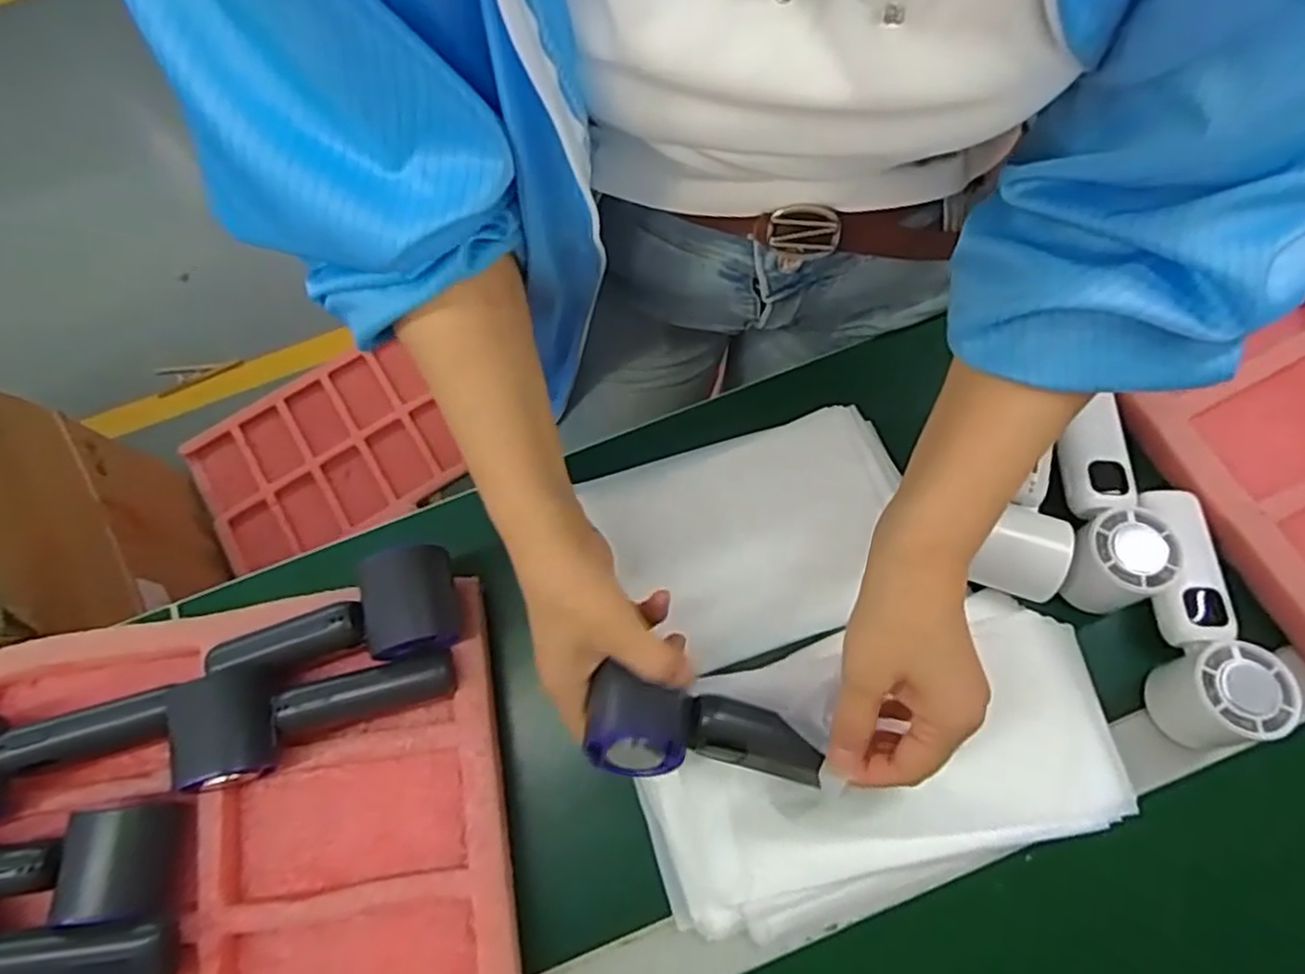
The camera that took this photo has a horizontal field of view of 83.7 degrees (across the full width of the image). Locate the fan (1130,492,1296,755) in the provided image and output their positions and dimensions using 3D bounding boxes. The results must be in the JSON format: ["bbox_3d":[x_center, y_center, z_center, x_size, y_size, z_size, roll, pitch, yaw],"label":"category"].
[{"bbox_3d":[0.336,0.077,0.445,0.048,0.059,0.155,0,73,2],"label":"fan"}]

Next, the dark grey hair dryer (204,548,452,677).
[{"bbox_3d":[-0.189,0.085,0.434,0.147,0.045,0.057,-18,73,-4],"label":"dark grey hair dryer"}]

